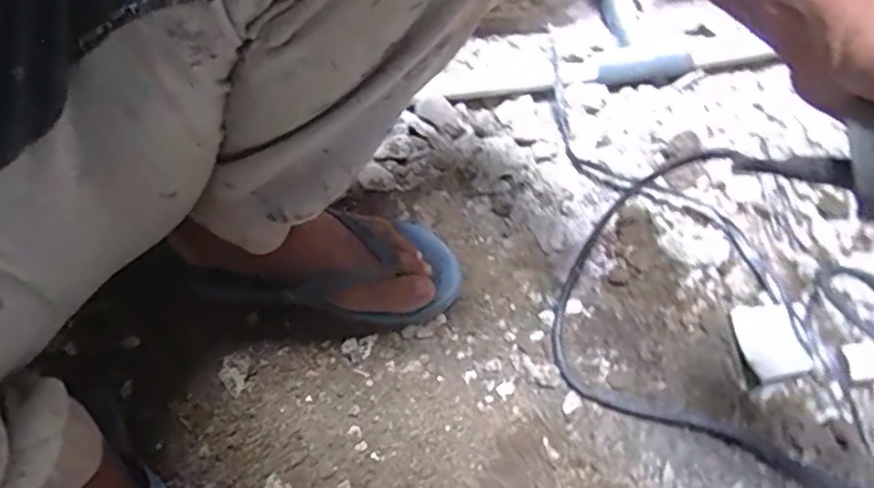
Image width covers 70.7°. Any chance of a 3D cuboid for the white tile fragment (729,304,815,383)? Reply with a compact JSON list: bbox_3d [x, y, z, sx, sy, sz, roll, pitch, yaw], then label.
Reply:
[{"bbox_3d":[0.263,0.075,0.486,0.048,0.013,0.063,-9,59,-4],"label":"white tile fragment"}]

